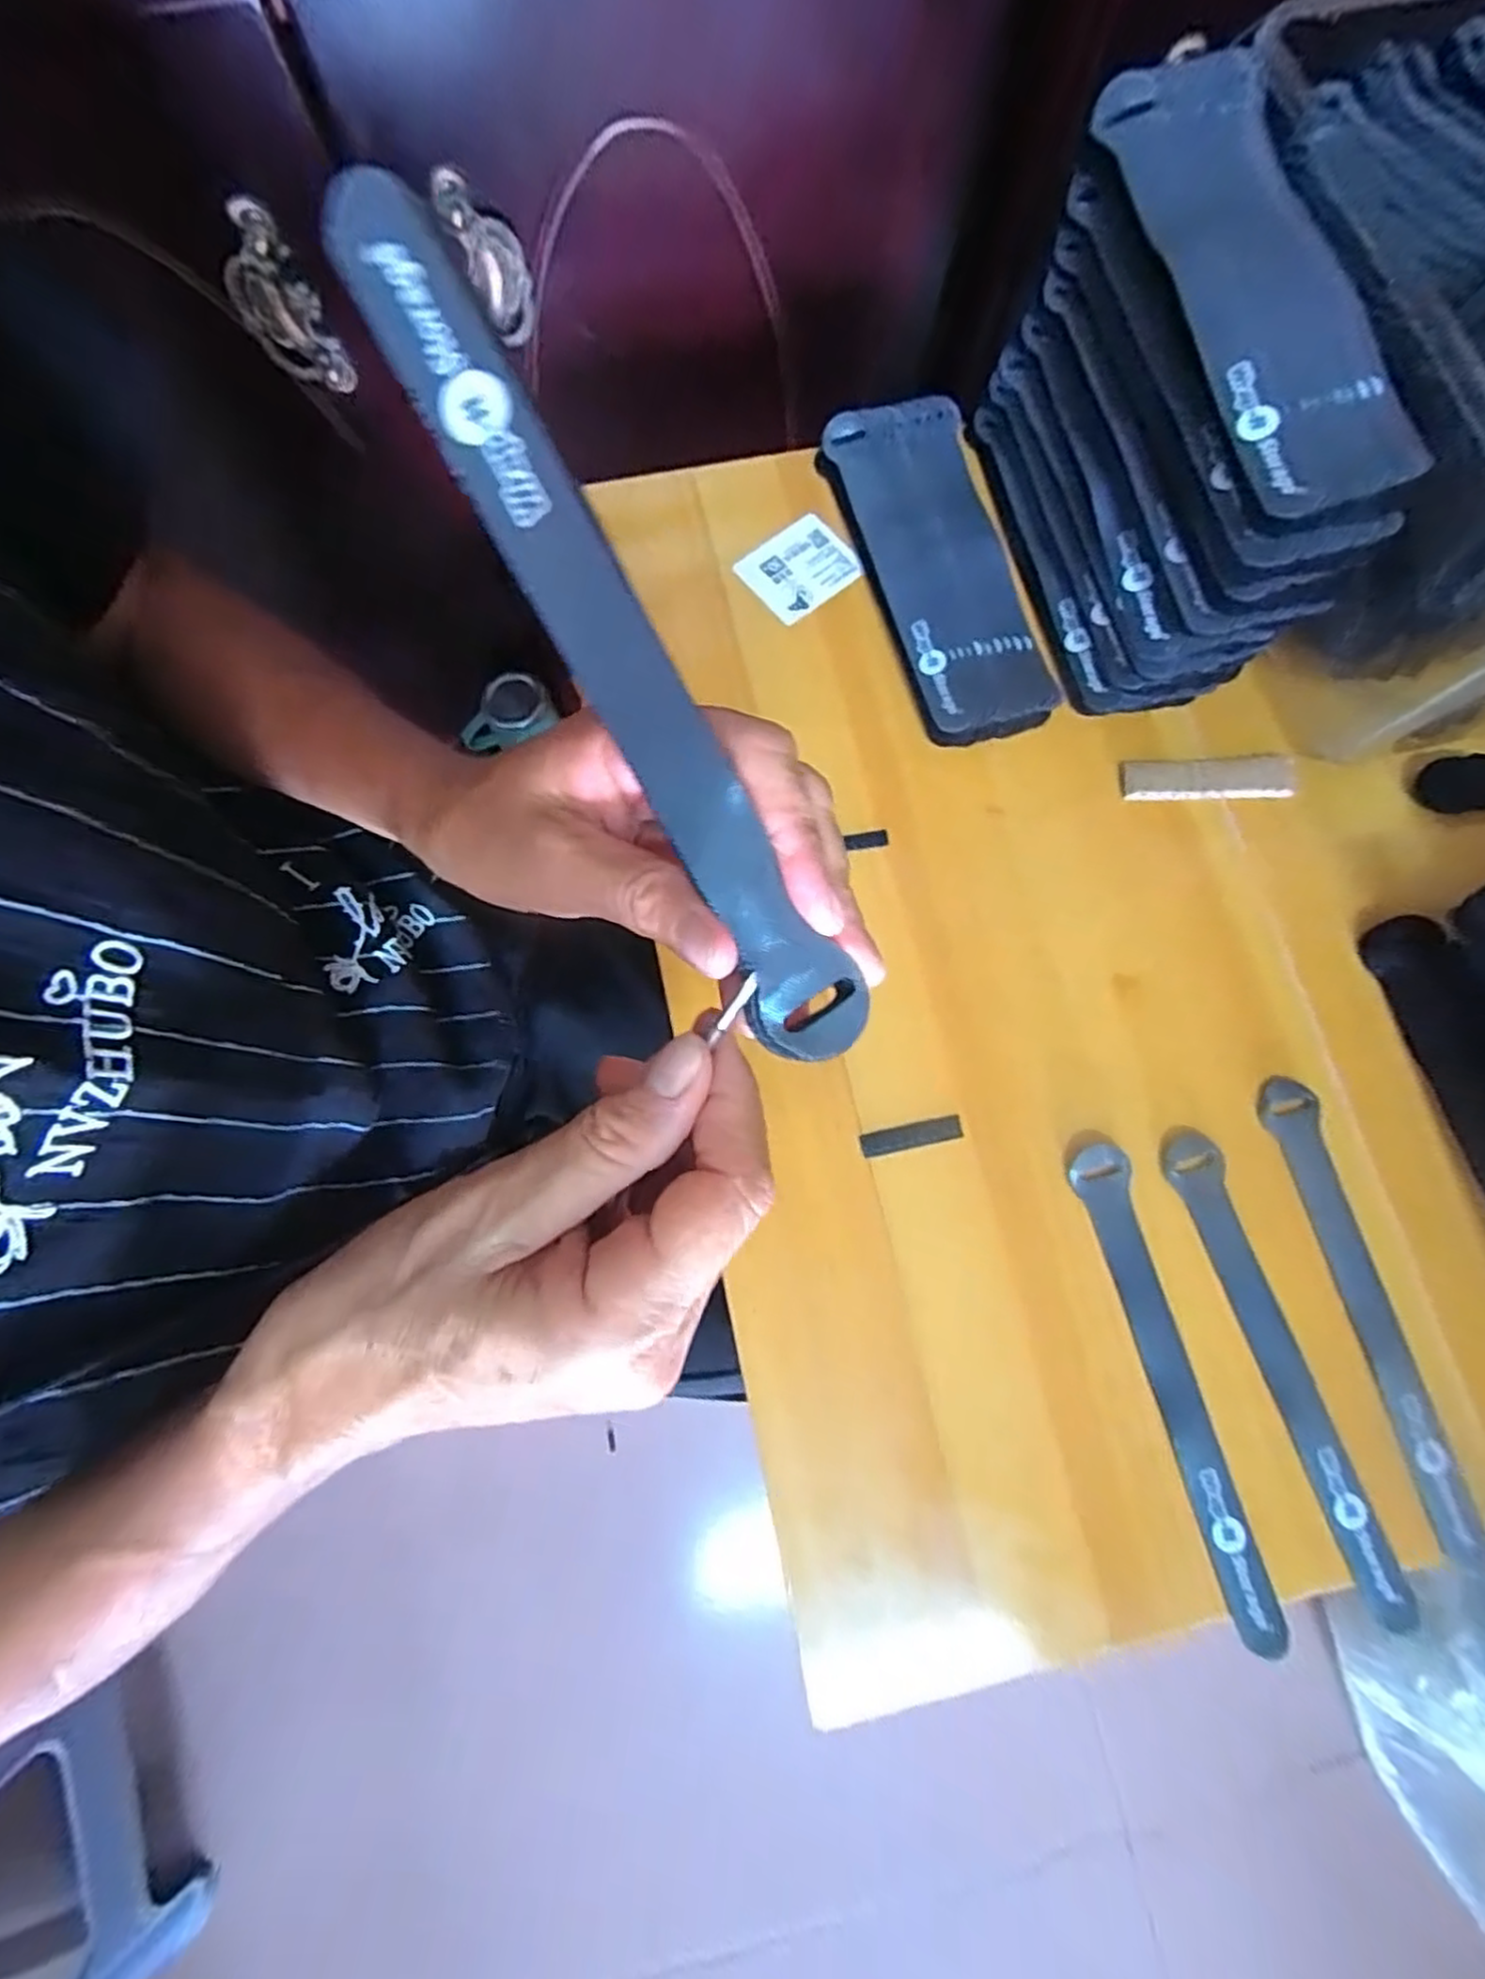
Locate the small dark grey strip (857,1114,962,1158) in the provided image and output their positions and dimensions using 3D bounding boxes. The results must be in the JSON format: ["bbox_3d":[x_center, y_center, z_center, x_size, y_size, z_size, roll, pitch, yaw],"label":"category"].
[{"bbox_3d":[0.077,0.067,0.330,0.047,0.004,0.010,-11,78,-4],"label":"small dark grey strip"}]

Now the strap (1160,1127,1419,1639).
[{"bbox_3d":[0.232,0.159,0.309,0.024,0.013,0.198,-18,79,-5],"label":"strap"}]

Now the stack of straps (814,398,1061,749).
[{"bbox_3d":[0.105,-0.224,0.385,0.076,0.017,0.198,-14,78,-5],"label":"stack of straps"}]

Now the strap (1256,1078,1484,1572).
[{"bbox_3d":[0.269,0.136,0.315,0.025,0.004,0.192,-10,75,0],"label":"strap"}]

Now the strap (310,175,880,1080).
[{"bbox_3d":[-0.027,-0.070,0.158,0.024,0.009,0.197,-31,100,-7],"label":"strap"}]

